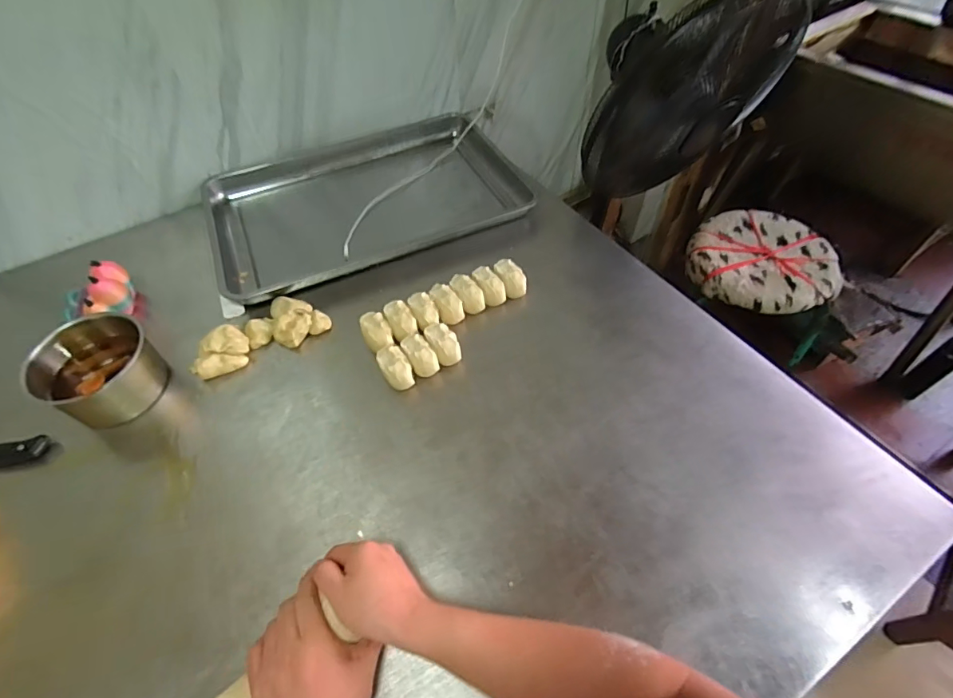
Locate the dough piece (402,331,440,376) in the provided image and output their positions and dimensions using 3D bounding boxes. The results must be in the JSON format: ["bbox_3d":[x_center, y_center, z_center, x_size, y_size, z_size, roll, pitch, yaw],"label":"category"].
[{"bbox_3d":[-0.087,0.014,0.731,0.040,0.051,0.078,-27,55,-14],"label":"dough piece"}]

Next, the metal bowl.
[{"bbox_3d":[-0.575,0.036,0.715,0.145,0.120,0.136,-3,53,4],"label":"metal bowl"}]

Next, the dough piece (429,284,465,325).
[{"bbox_3d":[-0.049,-0.070,0.797,0.041,0.051,0.076,-23,55,-12],"label":"dough piece"}]

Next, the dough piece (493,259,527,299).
[{"bbox_3d":[0.060,-0.123,0.822,0.047,0.046,0.077,-19,54,-8],"label":"dough piece"}]

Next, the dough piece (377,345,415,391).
[{"bbox_3d":[-0.122,0.035,0.721,0.043,0.046,0.074,-24,55,-12],"label":"dough piece"}]

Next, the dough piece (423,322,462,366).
[{"bbox_3d":[-0.052,-0.003,0.743,0.042,0.048,0.075,-23,55,-12],"label":"dough piece"}]

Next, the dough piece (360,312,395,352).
[{"bbox_3d":[-0.158,-0.021,0.759,0.044,0.047,0.073,-22,54,-10],"label":"dough piece"}]

